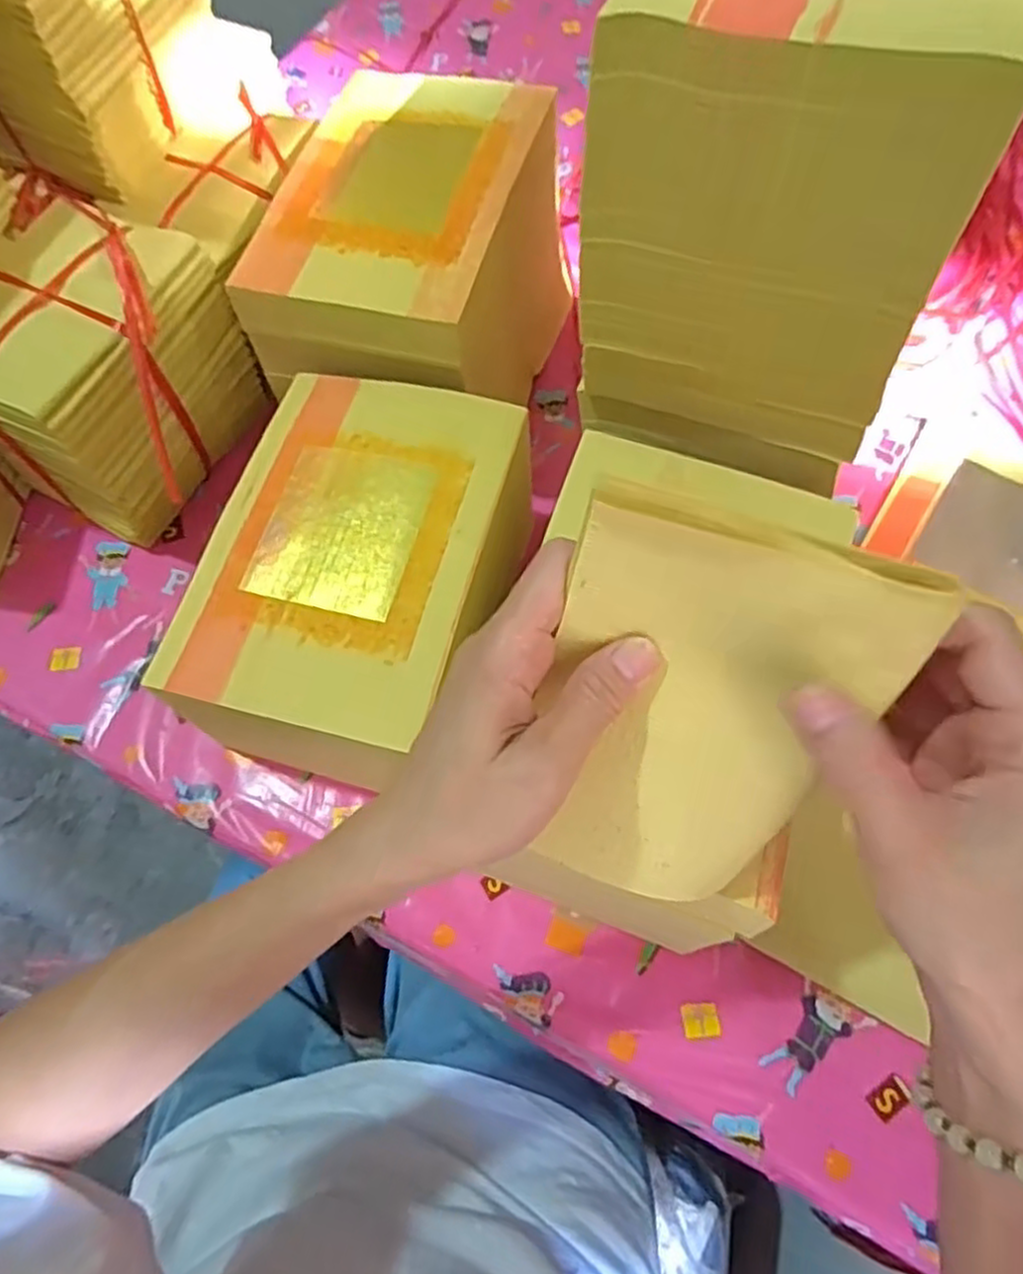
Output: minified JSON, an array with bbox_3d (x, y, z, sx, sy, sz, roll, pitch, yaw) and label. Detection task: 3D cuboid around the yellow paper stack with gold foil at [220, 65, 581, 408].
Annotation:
[{"bbox_3d":[-0.066,-0.278,0.553,0.178,0.129,0.237,13,68,7],"label":"yellow paper stack with gold foil"}]

